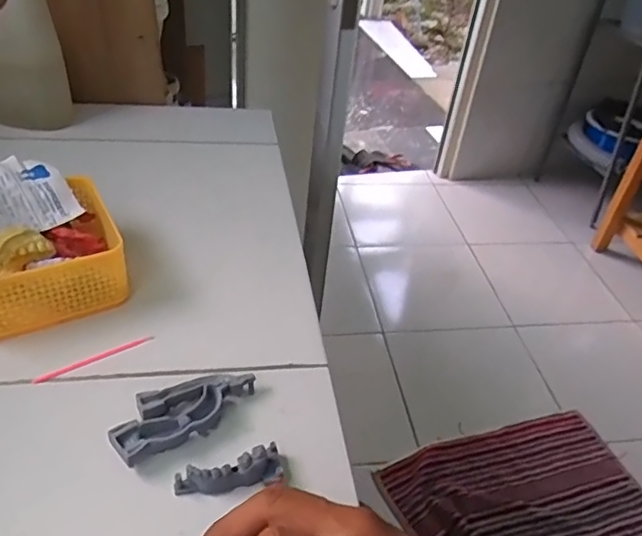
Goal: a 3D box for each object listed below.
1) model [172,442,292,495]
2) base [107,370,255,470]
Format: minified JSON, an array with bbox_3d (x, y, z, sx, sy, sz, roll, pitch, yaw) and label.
[{"bbox_3d":[-0.059,0.141,0.391,0.077,0.024,0.025,-10,43,-21],"label":"model"},{"bbox_3d":[-0.101,0.104,0.422,0.109,0.020,0.048,-22,48,-31],"label":"base"}]

